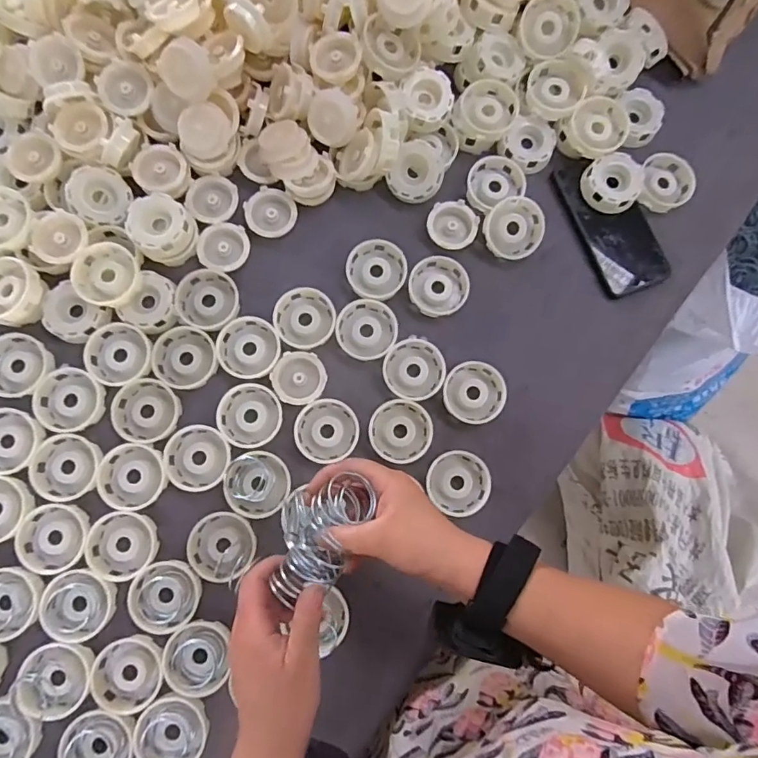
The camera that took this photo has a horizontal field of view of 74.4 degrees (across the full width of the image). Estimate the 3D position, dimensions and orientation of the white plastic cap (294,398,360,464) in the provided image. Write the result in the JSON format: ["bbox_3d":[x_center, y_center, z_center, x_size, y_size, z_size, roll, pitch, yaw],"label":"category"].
[{"bbox_3d":[-0.052,0.052,0.497,0.061,0.015,0.061,1,79,-4],"label":"white plastic cap"}]

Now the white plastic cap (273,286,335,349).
[{"bbox_3d":[-0.075,-0.063,0.512,0.061,0.012,0.062,1,79,-4],"label":"white plastic cap"}]

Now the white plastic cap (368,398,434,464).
[{"bbox_3d":[0.022,0.053,0.502,0.061,0.015,0.061,1,79,-4],"label":"white plastic cap"}]

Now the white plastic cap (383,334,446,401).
[{"bbox_3d":[0.036,-0.010,0.508,0.060,0.012,0.062,25,80,5],"label":"white plastic cap"}]

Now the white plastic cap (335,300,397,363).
[{"bbox_3d":[-0.012,-0.051,0.513,0.061,0.014,0.060,1,79,-4],"label":"white plastic cap"}]

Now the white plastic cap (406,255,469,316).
[{"bbox_3d":[0.064,-0.097,0.526,0.060,0.015,0.062,1,79,-4],"label":"white plastic cap"}]

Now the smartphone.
[{"bbox_3d":[0.250,-0.168,0.539,0.071,0.016,0.158,-21,82,-8],"label":"smartphone"}]

